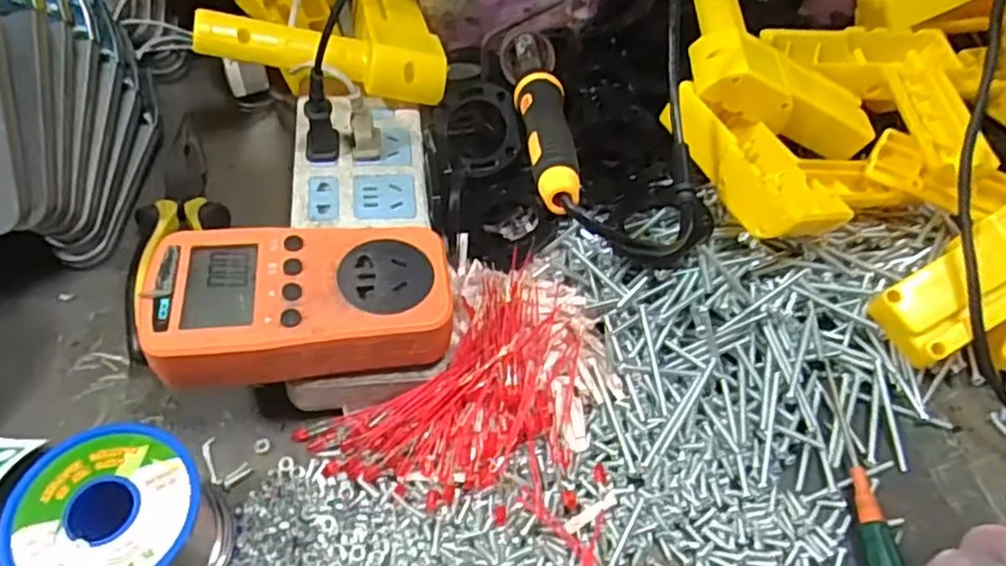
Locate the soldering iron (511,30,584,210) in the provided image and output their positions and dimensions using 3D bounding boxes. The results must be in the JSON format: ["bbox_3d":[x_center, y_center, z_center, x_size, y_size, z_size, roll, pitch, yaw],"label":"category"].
[{"bbox_3d":[0.019,-0.087,0.346,0.025,0.029,0.190,1,36,-4],"label":"soldering iron"}]

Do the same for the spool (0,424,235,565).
[{"bbox_3d":[-0.147,0.098,0.272,0.065,0.058,0.068,2,56,-3],"label":"spool"}]

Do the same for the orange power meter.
[{"bbox_3d":[-0.088,0.009,0.306,0.126,0.029,0.071,-5,55,-9],"label":"orange power meter"}]

